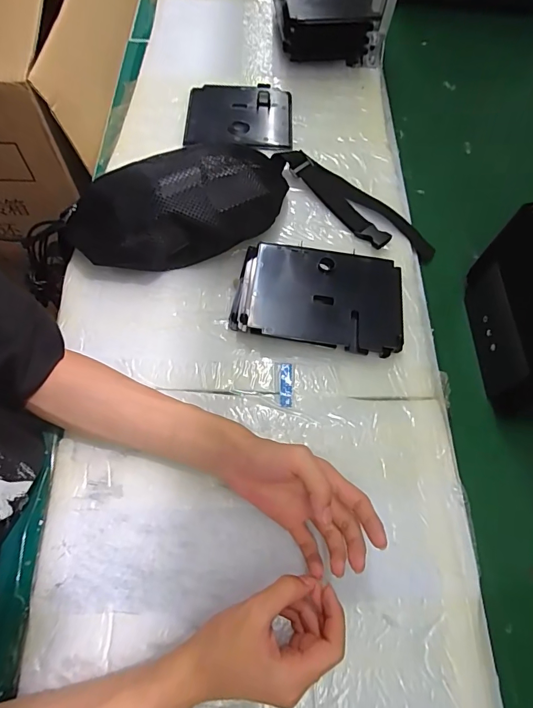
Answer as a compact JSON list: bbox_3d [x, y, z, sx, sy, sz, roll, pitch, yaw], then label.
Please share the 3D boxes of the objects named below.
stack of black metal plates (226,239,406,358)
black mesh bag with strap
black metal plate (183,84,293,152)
[{"bbox_3d":[0.061,-0.064,0.482,0.190,0.026,0.125,10,65,0],"label":"stack of black metal plates"},{"bbox_3d":[-0.017,-0.198,0.510,0.445,0.088,0.172,-6,66,-7],"label":"black mesh bag with strap"},{"bbox_3d":[-0.039,-0.359,0.626,0.155,0.013,0.137,2,65,-4],"label":"black metal plate"}]

